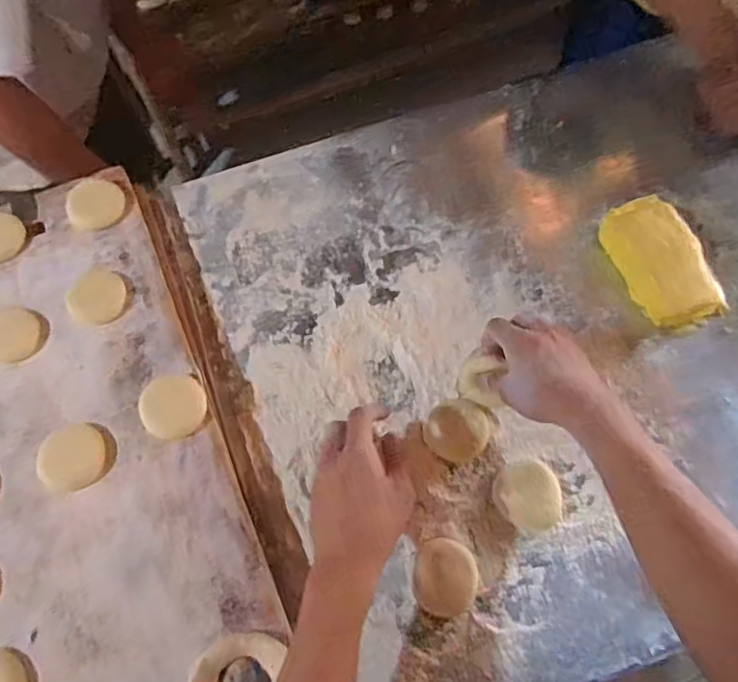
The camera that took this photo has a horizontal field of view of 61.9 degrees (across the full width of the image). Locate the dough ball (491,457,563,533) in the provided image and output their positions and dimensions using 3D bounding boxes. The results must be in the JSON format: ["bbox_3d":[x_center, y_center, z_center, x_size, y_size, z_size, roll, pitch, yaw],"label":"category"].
[{"bbox_3d":[0.153,0.146,0.580,0.059,0.012,0.064,0,68,-1],"label":"dough ball"}]

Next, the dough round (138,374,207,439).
[{"bbox_3d":[-0.187,0.062,0.586,0.061,0.007,0.059,0,68,-1],"label":"dough round"}]

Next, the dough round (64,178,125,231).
[{"bbox_3d":[-0.299,-0.151,0.671,0.058,0.014,0.057,0,68,-1],"label":"dough round"}]

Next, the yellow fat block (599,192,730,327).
[{"bbox_3d":[0.314,-0.092,0.659,0.084,0.047,0.155,-17,67,-5],"label":"yellow fat block"}]

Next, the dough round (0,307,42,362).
[{"bbox_3d":[-0.365,-0.008,0.620,0.067,0.004,0.056,8,68,3],"label":"dough round"}]

